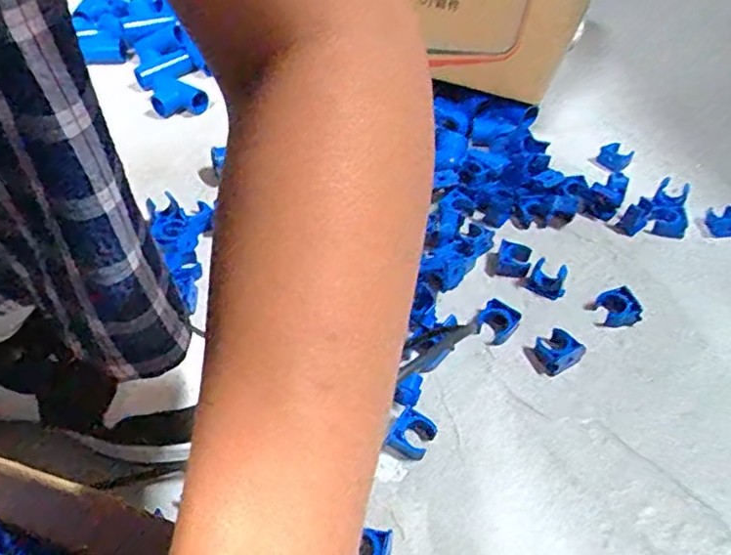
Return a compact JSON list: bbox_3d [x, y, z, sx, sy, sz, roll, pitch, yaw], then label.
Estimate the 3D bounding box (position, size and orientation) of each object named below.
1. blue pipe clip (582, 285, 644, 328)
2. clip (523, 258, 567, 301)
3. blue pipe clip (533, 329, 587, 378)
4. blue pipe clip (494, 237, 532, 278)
[{"bbox_3d":[0.189,0.024,0.461,0.027,0.025,0.030,-16,50,-14],"label":"blue pipe clip"},{"bbox_3d":[0.142,0.001,0.475,0.018,0.025,0.030,-32,55,-26],"label":"clip"},{"bbox_3d":[0.138,0.053,0.435,0.027,0.019,0.029,-16,50,-14],"label":"blue pipe clip"},{"bbox_3d":[0.122,-0.016,0.498,0.027,0.013,0.026,13,49,11],"label":"blue pipe clip"}]

